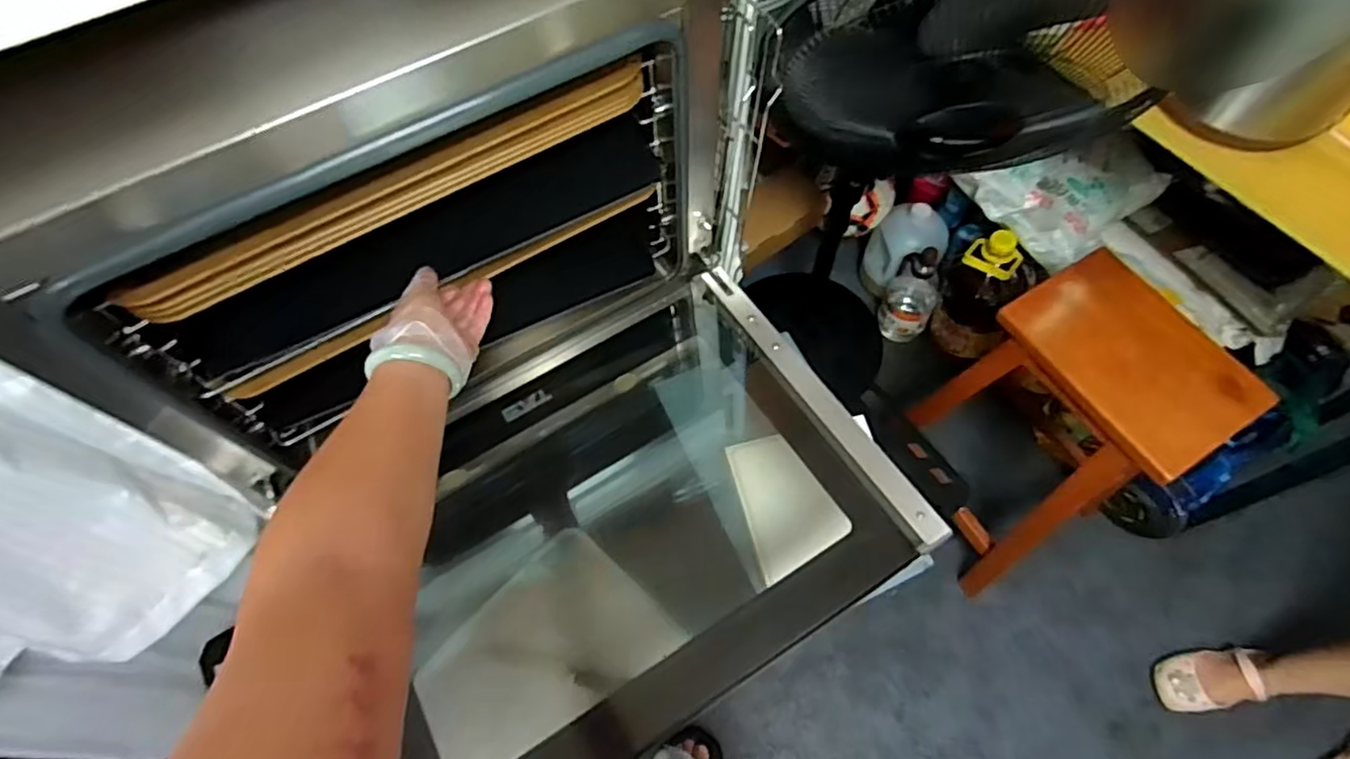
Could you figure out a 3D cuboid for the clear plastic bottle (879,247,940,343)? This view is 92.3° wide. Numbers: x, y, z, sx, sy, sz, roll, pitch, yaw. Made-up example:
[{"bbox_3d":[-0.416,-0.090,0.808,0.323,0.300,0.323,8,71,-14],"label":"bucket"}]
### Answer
[{"bbox_3d":[0.549,-0.196,1.490,0.113,0.257,0.095,20,66,11],"label":"clear plastic bottle"}]

